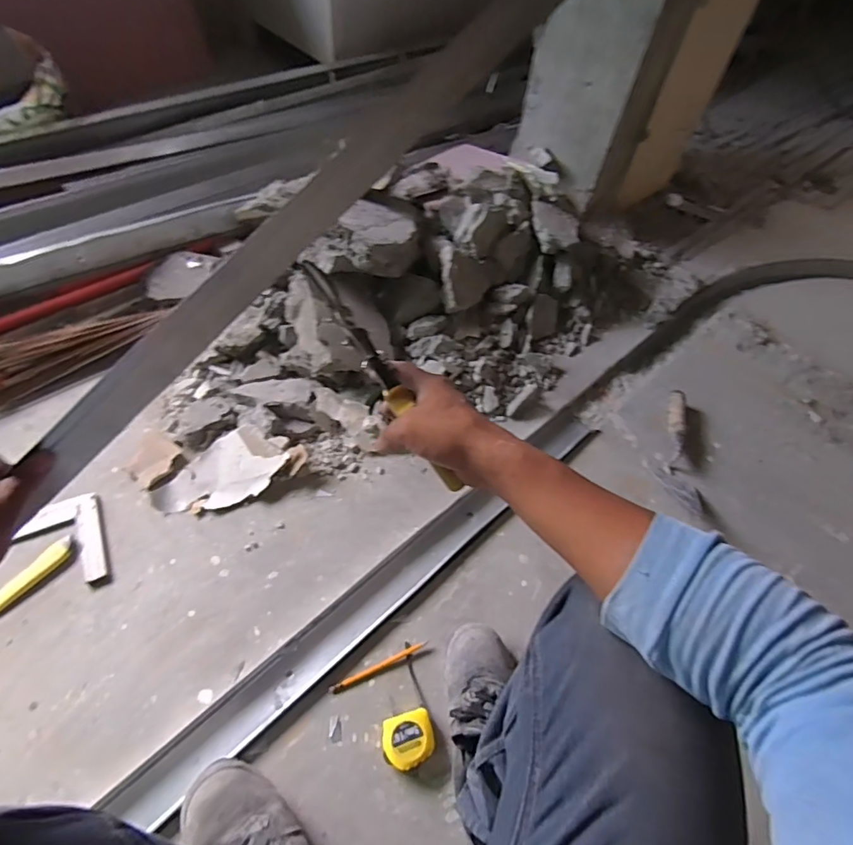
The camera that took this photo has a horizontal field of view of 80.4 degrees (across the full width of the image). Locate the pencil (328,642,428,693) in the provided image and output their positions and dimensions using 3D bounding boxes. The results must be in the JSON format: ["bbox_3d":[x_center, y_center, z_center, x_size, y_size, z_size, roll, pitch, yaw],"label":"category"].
[{"bbox_3d":[-0.072,0.374,0.775,0.156,0.009,0.012,-20,61,-17],"label":"pencil"}]

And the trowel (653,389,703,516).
[{"bbox_3d":[0.499,0.054,0.998,0.079,0.047,0.274,15,57,5],"label":"trowel"}]

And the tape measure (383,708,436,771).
[{"bbox_3d":[-0.025,0.455,0.722,0.073,0.034,0.067,-10,59,-11],"label":"tape measure"}]

